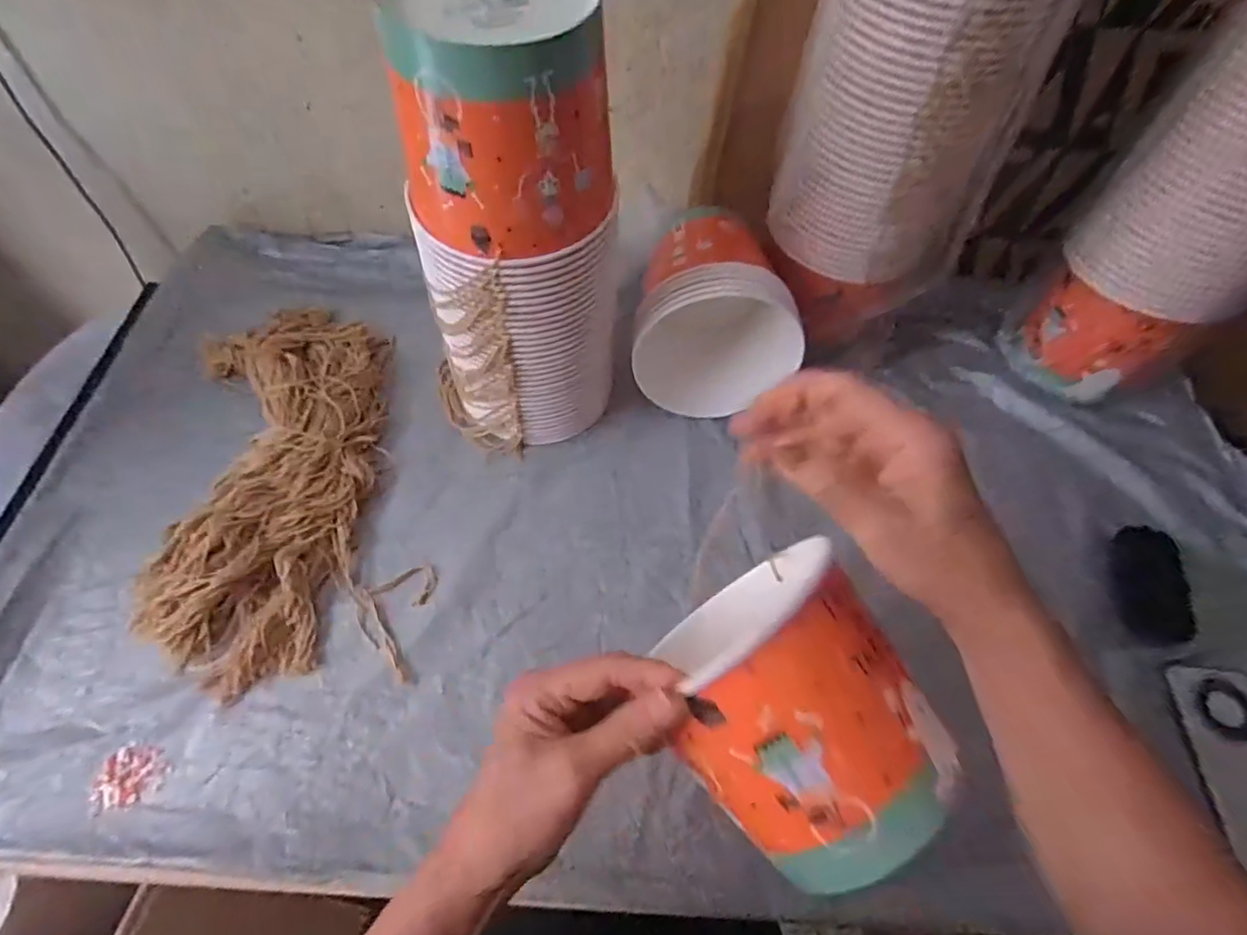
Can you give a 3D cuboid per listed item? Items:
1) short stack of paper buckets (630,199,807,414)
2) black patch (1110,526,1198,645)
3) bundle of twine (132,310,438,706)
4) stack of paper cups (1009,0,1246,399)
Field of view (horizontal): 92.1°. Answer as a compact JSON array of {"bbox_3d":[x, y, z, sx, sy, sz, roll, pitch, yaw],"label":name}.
[{"bbox_3d":[0.101,-0.166,0.651,0.165,0.152,0.195,8,58,2],"label":"short stack of paper buckets"},{"bbox_3d":[0.514,0.113,0.584,0.067,0.014,0.109,3,73,10],"label":"black patch"},{"bbox_3d":[-0.317,-0.005,0.593,0.234,0.058,0.422,-6,58,-7],"label":"bundle of twine"},{"bbox_3d":[0.527,-0.235,0.551,0.165,0.444,0.155,38,63,19],"label":"stack of paper cups"}]

